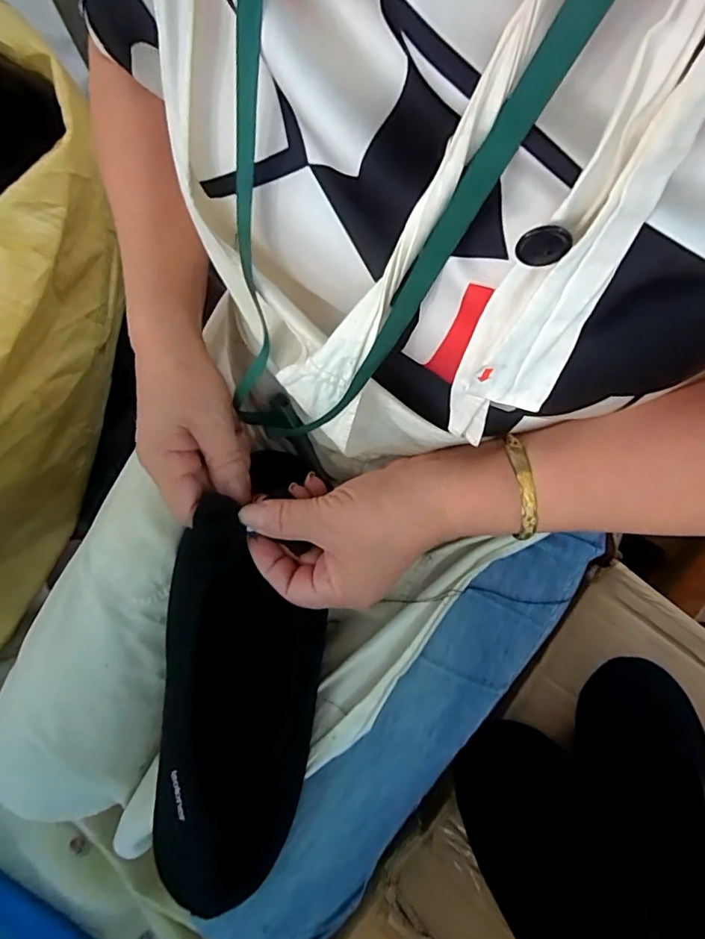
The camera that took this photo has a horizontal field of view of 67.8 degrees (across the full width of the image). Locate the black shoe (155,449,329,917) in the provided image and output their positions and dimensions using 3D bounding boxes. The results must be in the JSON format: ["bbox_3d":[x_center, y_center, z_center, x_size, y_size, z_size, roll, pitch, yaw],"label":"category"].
[{"bbox_3d":[-0.070,0.097,0.315,0.094,0.061,0.256,-3,63,1],"label":"black shoe"}]

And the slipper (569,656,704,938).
[{"bbox_3d":[0.257,0.281,0.414,0.108,0.079,0.244,-18,73,-4],"label":"slipper"}]

